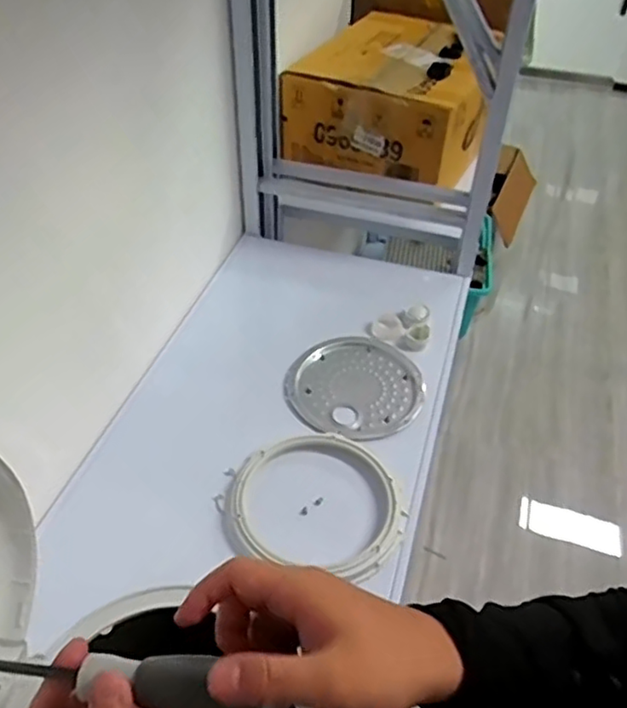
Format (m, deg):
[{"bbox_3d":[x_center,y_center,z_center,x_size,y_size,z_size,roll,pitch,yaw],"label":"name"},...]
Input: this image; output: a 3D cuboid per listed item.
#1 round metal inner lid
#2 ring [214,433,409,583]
[{"bbox_3d":[0.062,0.042,0.867,0.167,0.022,0.179,1,44,-1],"label":"round metal inner lid"},{"bbox_3d":[0.002,0.173,0.719,0.186,0.022,0.190,1,44,-1],"label":"ring"}]

